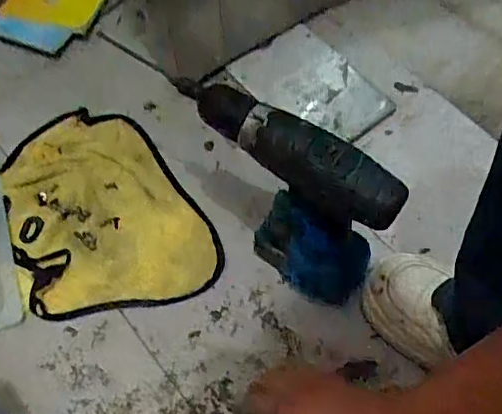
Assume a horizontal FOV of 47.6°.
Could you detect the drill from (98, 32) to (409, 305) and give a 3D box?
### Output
[{"bbox_3d":[0.009,-0.031,0.561,0.271,0.195,0.069,40,70,20],"label":"drill"}]

